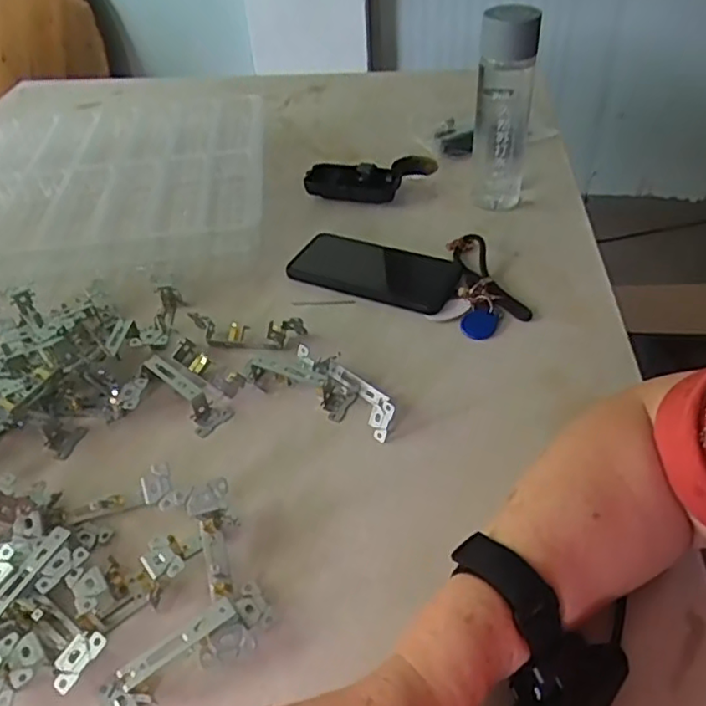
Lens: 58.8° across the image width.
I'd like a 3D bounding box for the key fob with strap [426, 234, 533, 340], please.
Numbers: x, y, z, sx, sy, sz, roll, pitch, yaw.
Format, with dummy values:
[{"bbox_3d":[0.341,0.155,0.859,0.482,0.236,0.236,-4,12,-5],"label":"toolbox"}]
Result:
[{"bbox_3d":[0.127,-0.069,0.602,0.088,0.018,0.142,8,45,14],"label":"key fob with strap"}]

